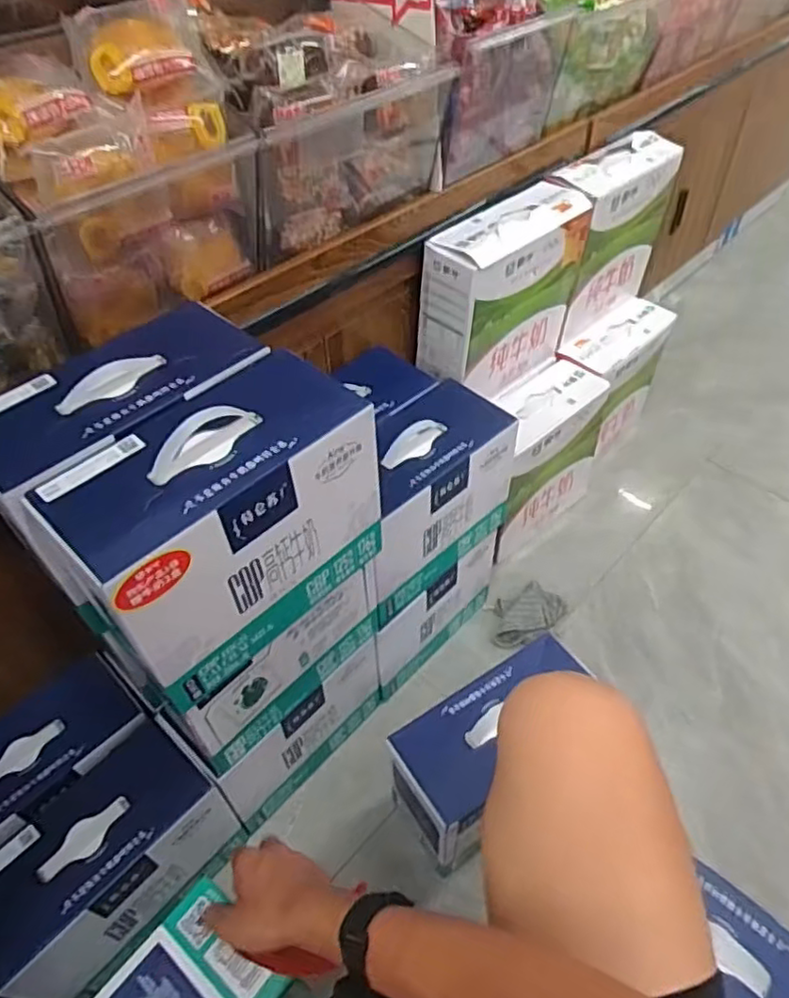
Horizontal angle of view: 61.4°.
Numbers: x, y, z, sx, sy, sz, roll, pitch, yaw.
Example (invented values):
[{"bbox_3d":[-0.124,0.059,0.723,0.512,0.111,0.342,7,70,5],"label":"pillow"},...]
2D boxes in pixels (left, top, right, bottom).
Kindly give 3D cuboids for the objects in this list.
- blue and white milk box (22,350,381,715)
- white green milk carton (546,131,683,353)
[{"bbox_3d":[-0.155,0.021,0.626,0.127,0.211,0.259,35,58,30],"label":"blue and white milk box"},{"bbox_3d":[0.362,-0.448,1.145,0.267,0.272,0.089,-36,55,-27],"label":"white green milk carton"}]

